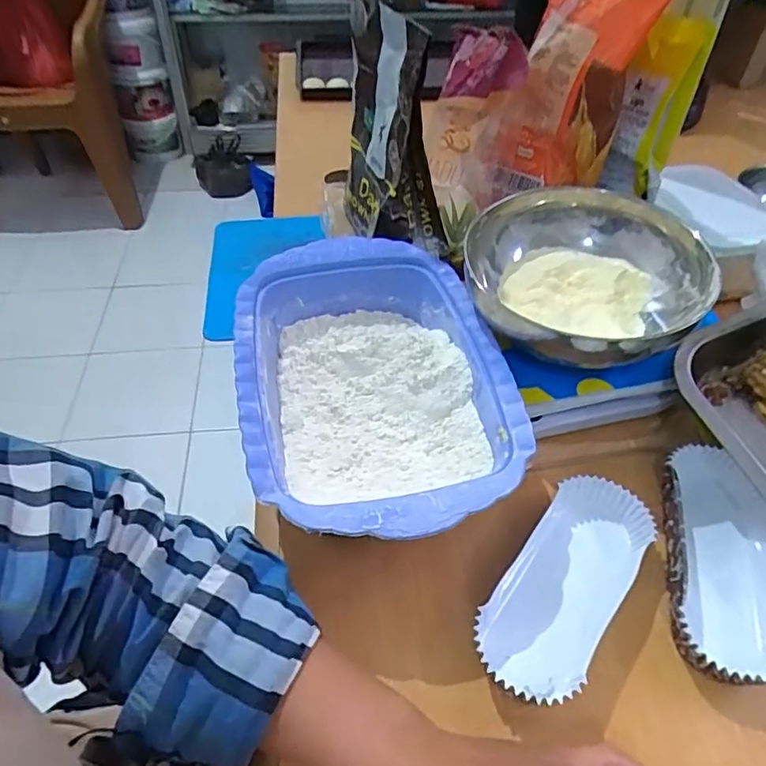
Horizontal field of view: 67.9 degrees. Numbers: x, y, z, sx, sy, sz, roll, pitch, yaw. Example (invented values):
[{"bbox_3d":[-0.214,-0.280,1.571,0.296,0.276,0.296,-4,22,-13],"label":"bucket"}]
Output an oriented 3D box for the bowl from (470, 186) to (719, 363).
[{"bbox_3d":[0.149,-0.081,0.414,0.158,0.063,0.163,1,46,-1],"label":"bowl"}]

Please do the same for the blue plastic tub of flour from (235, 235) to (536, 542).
[{"bbox_3d":[-0.008,-0.002,0.406,0.174,0.056,0.263,-7,46,-8],"label":"blue plastic tub of flour"}]

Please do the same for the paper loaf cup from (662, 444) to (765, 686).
[{"bbox_3d":[0.207,0.107,0.351,0.067,0.031,0.147,12,47,11],"label":"paper loaf cup"}]

